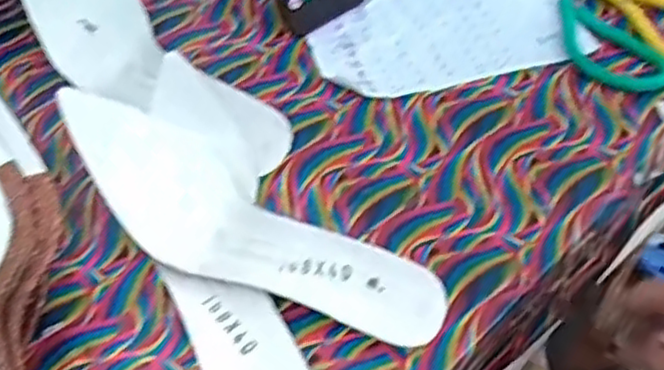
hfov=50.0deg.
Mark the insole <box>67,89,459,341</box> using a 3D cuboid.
[{"bbox_3d":[-0.053,0.022,0.417,0.244,0.065,0.082,27,59,22],"label":"insole"}]

